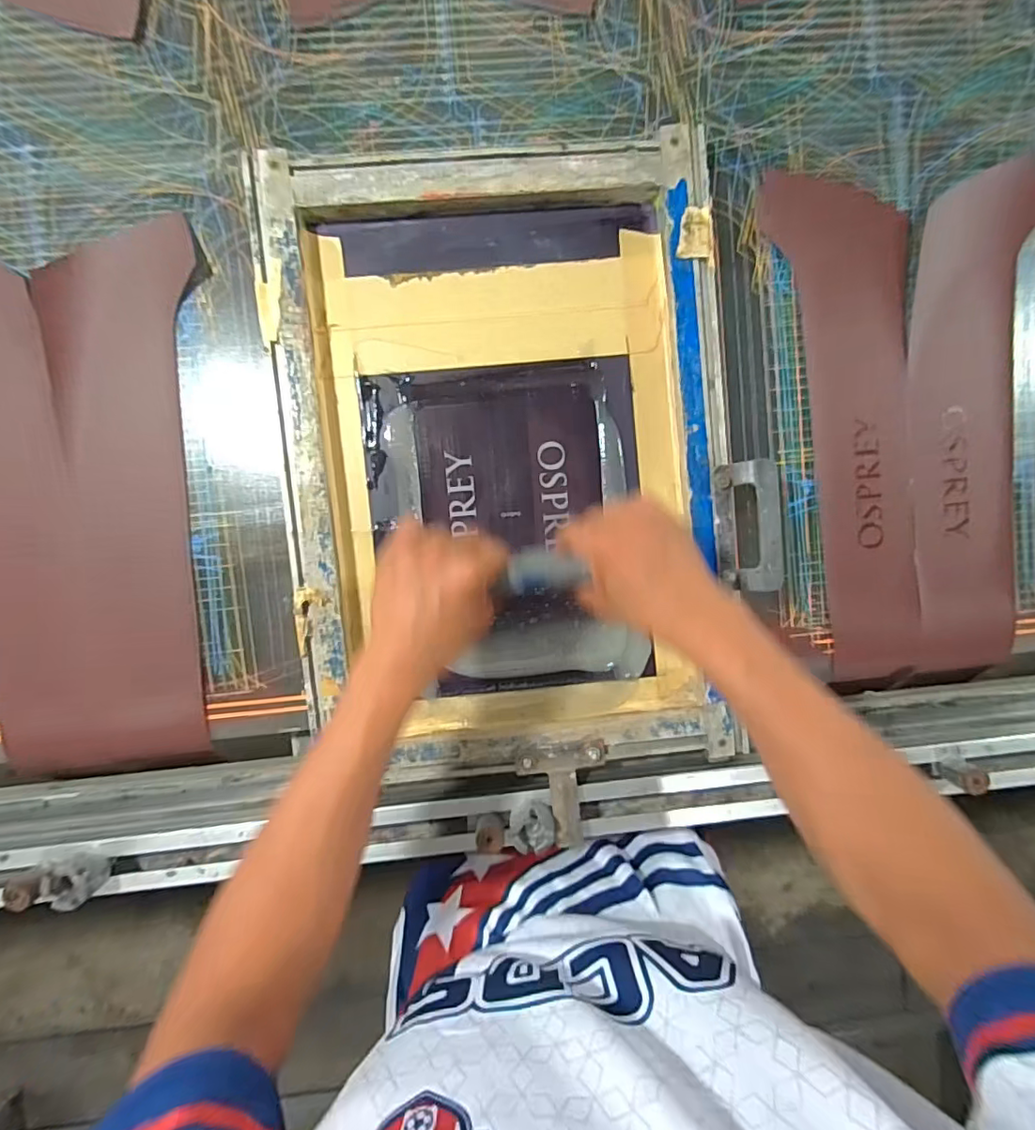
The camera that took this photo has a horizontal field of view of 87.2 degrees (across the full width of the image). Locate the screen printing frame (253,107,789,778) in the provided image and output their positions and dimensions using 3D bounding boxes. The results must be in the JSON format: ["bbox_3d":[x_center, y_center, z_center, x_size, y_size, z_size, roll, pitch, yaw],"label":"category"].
[{"bbox_3d":[0.003,-0.084,0.487,0.409,0.041,0.536,-6,90,-1],"label":"screen printing frame"}]

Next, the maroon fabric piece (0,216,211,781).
[{"bbox_3d":[-0.406,-0.044,0.486,0.247,0.026,0.470,-4,94,-5],"label":"maroon fabric piece"}]

